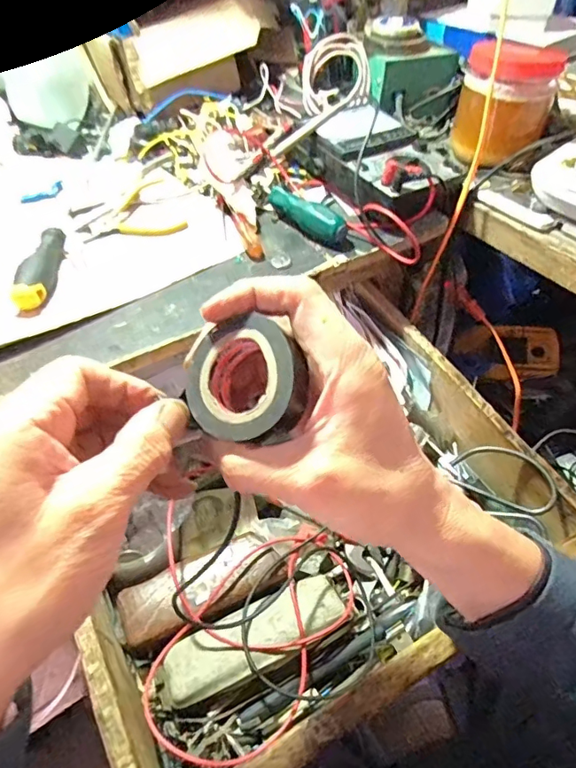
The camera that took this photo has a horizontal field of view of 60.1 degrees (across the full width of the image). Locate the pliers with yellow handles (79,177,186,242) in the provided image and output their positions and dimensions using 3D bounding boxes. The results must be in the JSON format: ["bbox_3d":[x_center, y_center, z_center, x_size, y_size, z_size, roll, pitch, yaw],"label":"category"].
[{"bbox_3d":[-0.162,-0.172,0.507,0.098,0.016,0.080,-18,53,-14],"label":"pliers with yellow handles"}]

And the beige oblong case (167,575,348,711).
[{"bbox_3d":[-0.025,0.205,0.407,0.152,0.025,0.051,-20,52,-18],"label":"beige oblong case"}]

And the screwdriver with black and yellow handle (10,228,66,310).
[{"bbox_3d":[-0.216,-0.105,0.440,0.025,0.026,0.092,2,51,2],"label":"screwdriver with black and yellow handle"}]

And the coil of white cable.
[{"bbox_3d":[0.056,-0.382,0.622,0.088,0.079,0.027,-19,16,-3],"label":"coil of white cable"}]

